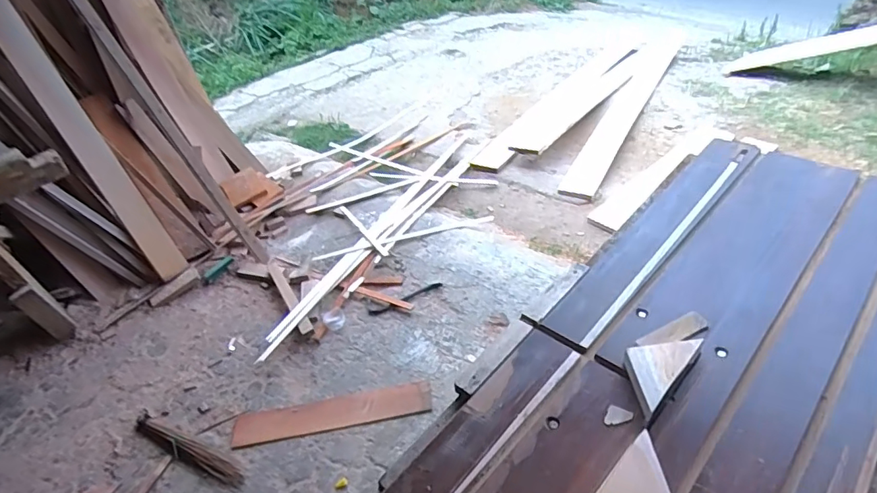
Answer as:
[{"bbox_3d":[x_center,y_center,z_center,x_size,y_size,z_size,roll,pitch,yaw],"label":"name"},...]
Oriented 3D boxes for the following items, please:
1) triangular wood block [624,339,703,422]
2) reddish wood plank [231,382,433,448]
[{"bbox_3d":[0.269,0.153,0.646,0.066,0.030,0.127,30,52,35],"label":"triangular wood block"},{"bbox_3d":[-0.332,0.531,1.631,0.622,0.017,0.121,-9,40,-3],"label":"reddish wood plank"}]

